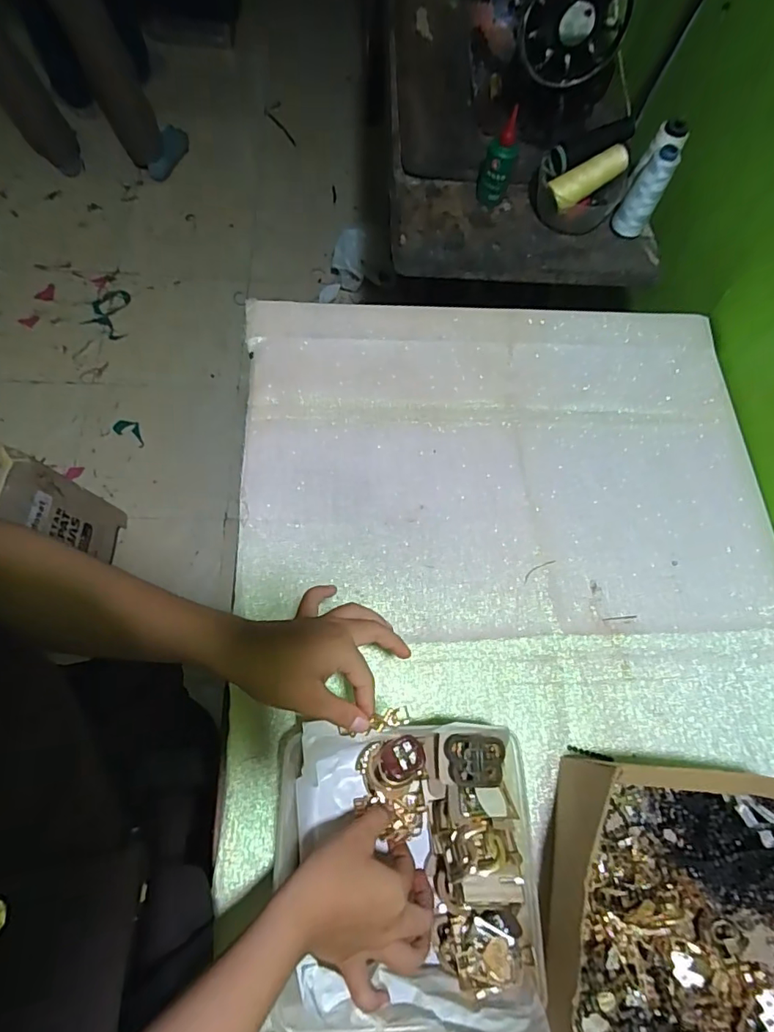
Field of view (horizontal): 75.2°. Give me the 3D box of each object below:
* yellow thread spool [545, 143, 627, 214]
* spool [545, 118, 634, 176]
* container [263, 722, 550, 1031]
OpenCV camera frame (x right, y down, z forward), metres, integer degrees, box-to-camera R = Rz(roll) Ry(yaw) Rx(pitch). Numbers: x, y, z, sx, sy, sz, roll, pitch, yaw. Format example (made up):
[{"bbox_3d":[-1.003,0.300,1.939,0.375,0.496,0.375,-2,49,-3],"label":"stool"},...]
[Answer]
[{"bbox_3d":[0.274,-0.460,0.683,0.103,0.032,0.034,-27,71,10],"label":"yellow thread spool"},{"bbox_3d":[0.274,-0.499,0.675,0.127,0.032,0.035,-24,71,3],"label":"spool"},{"bbox_3d":[0.011,0.277,0.399,0.201,0.087,0.203,0,68,-2],"label":"container"}]

